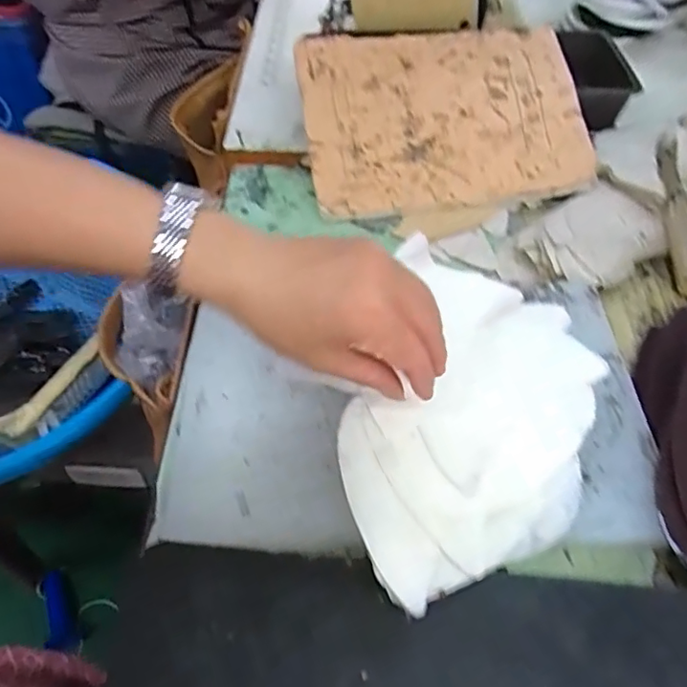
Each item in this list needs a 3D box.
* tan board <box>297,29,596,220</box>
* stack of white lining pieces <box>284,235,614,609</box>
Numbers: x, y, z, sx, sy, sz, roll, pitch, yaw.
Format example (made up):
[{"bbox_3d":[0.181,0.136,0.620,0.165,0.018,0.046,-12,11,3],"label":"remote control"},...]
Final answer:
[{"bbox_3d":[0.091,-0.211,0.523,0.249,0.014,0.181,-6,81,-1],"label":"tan board"},{"bbox_3d":[0.072,0.029,0.339,0.178,0.035,0.186,-18,56,-14],"label":"stack of white lining pieces"}]

